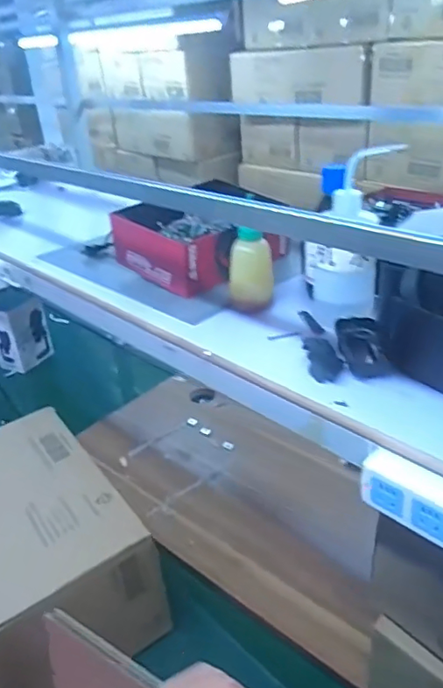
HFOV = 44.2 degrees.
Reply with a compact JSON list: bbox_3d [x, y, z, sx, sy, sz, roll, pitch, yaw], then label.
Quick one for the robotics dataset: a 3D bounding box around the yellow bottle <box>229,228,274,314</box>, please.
[{"bbox_3d":[0.039,-0.104,0.754,0.060,0.108,0.052,-4,29,0],"label":"yellow bottle"}]

